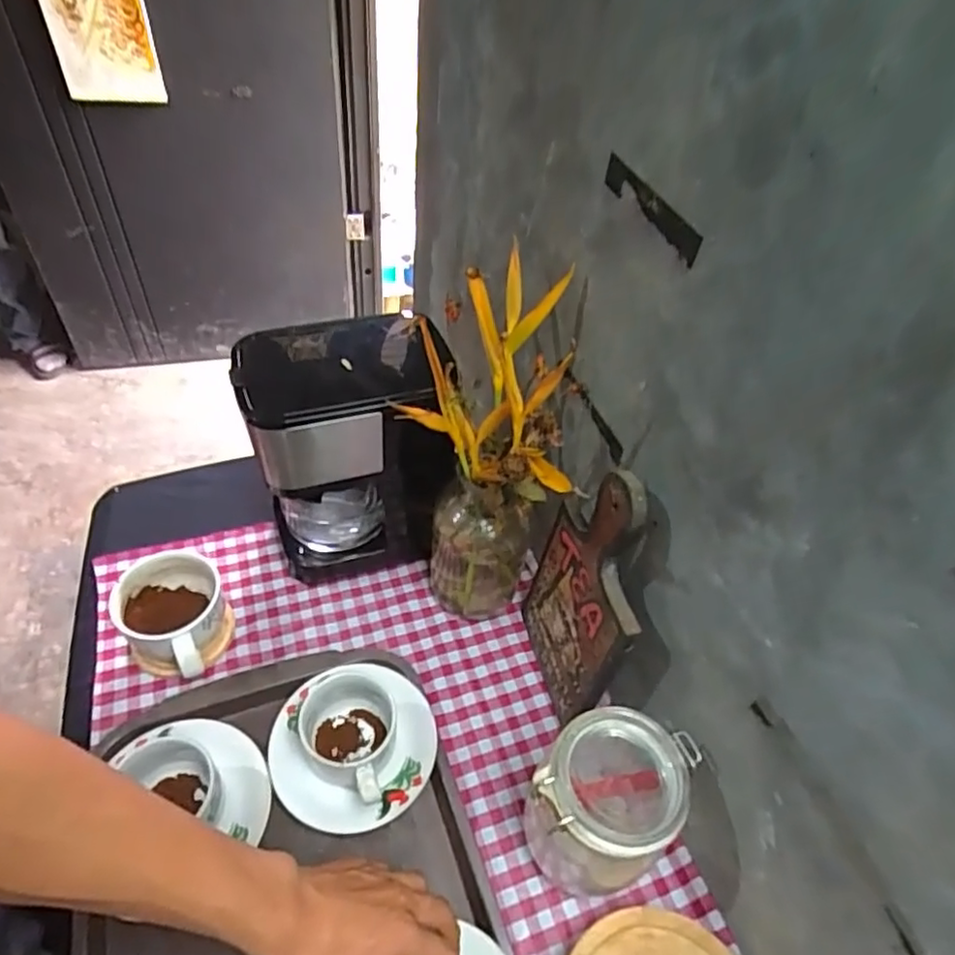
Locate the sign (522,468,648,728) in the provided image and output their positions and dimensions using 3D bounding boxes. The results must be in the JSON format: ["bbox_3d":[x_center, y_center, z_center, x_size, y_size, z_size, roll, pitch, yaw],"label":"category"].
[{"bbox_3d":[0.091,0.101,0.558,0.030,0.273,0.136,-8,49,-13],"label":"sign"}]

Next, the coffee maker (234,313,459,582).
[{"bbox_3d":[-0.141,-0.036,0.675,0.179,0.261,0.163,-12,50,-17],"label":"coffee maker"}]

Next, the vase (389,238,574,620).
[{"bbox_3d":[0.003,-0.020,0.617,0.112,0.341,0.274,5,47,-2],"label":"vase"}]

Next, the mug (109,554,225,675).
[{"bbox_3d":[-0.293,0.140,0.623,0.127,0.074,0.099,38,54,26],"label":"mug"}]

